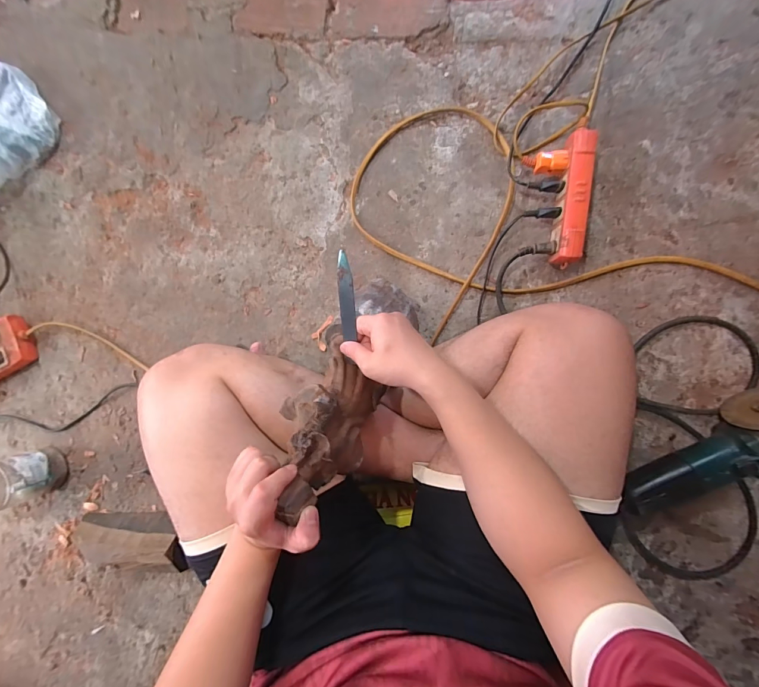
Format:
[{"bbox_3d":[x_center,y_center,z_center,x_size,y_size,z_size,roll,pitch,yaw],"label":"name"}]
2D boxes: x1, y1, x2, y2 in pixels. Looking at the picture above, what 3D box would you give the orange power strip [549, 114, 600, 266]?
[{"bbox_3d":[0.300,-0.232,0.545,0.037,0.062,0.216,6,90,7],"label":"orange power strip"}]

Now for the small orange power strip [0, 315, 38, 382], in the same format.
[{"bbox_3d":[-0.810,0.020,0.736,0.167,0.042,0.112,-24,86,6],"label":"small orange power strip"}]

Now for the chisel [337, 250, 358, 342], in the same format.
[{"bbox_3d":[-0.037,-0.051,0.400,0.019,0.007,0.104,2,119,8],"label":"chisel"}]

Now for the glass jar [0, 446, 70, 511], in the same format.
[{"bbox_3d":[-0.705,0.265,0.683,0.105,0.110,0.093,-18,87,6],"label":"glass jar"}]

